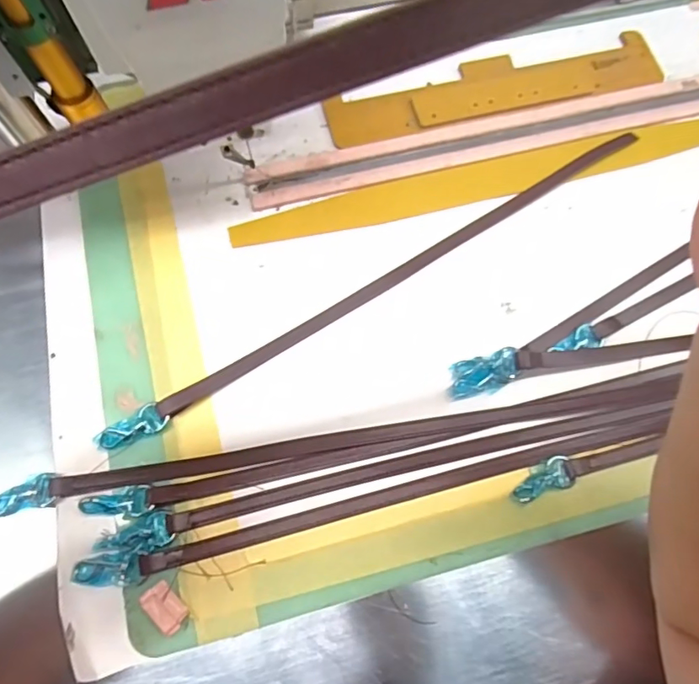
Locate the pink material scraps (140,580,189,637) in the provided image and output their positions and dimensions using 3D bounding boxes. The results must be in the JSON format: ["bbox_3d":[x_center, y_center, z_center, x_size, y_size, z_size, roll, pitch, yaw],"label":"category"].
[{"bbox_3d":[-0.122,0.175,0.333,0.020,0.004,0.031,-44,78,-13],"label":"pink material scraps"}]

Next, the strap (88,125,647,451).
[{"bbox_3d":[0.029,-0.053,0.410,0.492,0.013,0.023,-31,75,-10],"label":"strap"}]

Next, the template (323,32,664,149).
[{"bbox_3d":[0.135,-0.241,0.475,0.315,0.008,0.065,-13,72,-4],"label":"template"}]

